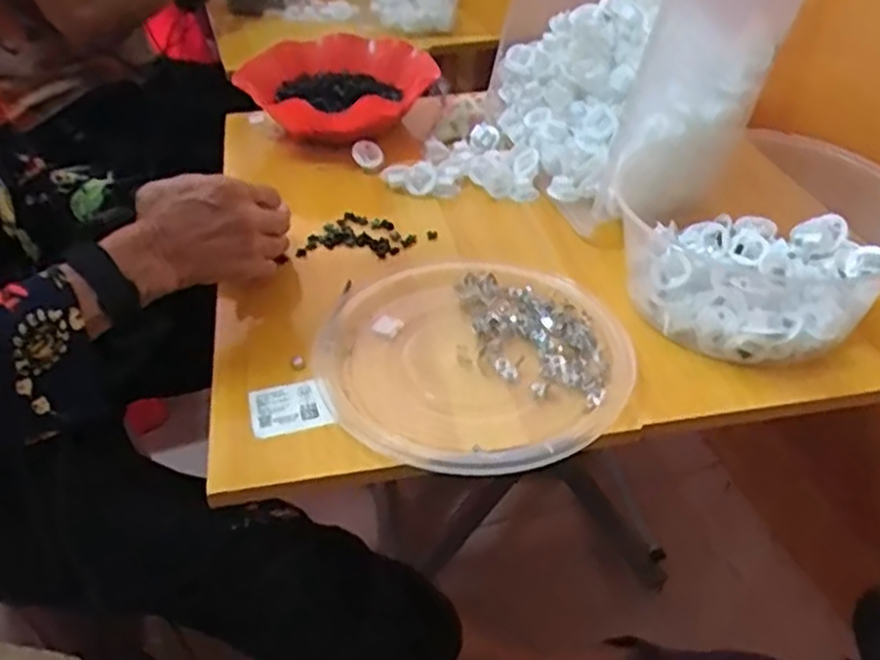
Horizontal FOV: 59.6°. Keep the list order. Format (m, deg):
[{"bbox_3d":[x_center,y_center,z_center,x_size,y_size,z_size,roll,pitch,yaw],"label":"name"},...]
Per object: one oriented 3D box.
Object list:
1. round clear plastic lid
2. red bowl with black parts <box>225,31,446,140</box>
[{"bbox_3d":[0.026,0.012,0.595,0.228,0.014,0.233,-1,39,1],"label":"round clear plastic lid"},{"bbox_3d":[-0.128,-0.295,0.952,0.233,0.084,0.182,-27,46,-28],"label":"red bowl with black parts"}]

